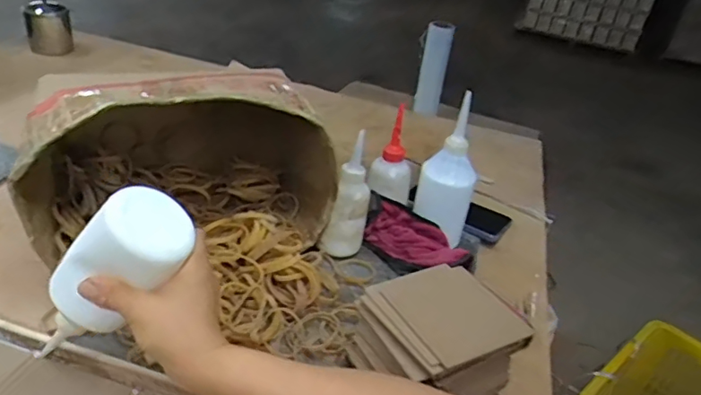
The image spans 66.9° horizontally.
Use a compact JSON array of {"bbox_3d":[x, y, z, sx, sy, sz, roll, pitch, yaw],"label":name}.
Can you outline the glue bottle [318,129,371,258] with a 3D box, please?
[{"bbox_3d":[-0.003,0.005,0.652,0.053,0.147,0.046,9,32,1],"label":"glue bottle"}]

